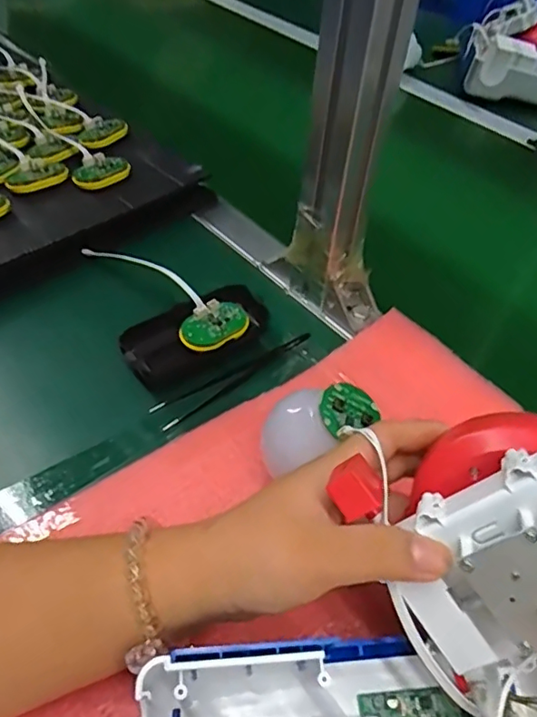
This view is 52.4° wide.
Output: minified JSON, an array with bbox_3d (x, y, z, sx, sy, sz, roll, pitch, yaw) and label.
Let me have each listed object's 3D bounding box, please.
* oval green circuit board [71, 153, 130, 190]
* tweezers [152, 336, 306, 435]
[{"bbox_3d":[-0.156,-0.173,0.508,0.052,0.017,0.032,-32,57,-28],"label":"oval green circuit board"},{"bbox_3d":[-0.023,0.012,0.400,0.132,0.007,0.020,-27,55,-26],"label":"tweezers"}]

